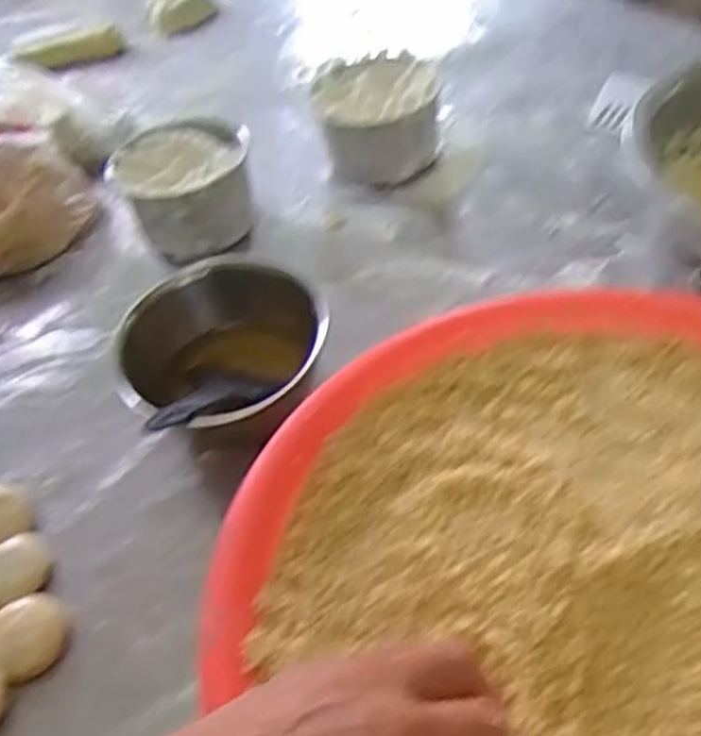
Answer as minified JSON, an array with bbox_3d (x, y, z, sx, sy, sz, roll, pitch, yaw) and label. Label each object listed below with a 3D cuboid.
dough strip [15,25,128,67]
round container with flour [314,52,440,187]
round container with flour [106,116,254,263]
[{"bbox_3d":[-0.381,-0.445,1.033,0.022,0.036,0.195,19,36,20],"label":"dough strip"},{"bbox_3d":[0.034,-0.284,0.858,0.129,0.082,0.139,-5,49,6],"label":"round container with flour"},{"bbox_3d":[-0.174,-0.195,0.806,0.135,0.094,0.149,-12,49,0],"label":"round container with flour"}]

